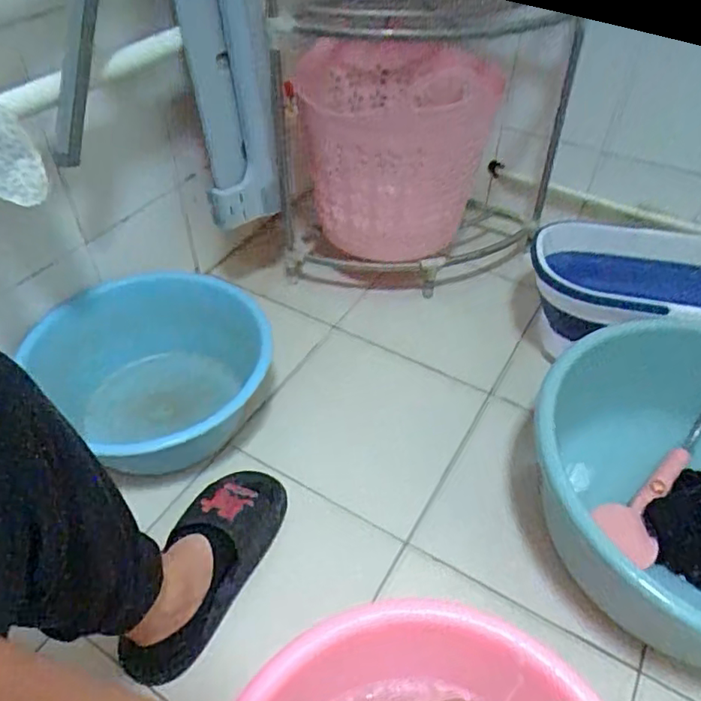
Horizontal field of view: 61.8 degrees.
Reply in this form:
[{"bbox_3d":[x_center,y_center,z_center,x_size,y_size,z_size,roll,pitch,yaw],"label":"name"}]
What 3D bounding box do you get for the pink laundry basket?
[{"bbox_3d":[0.091,-0.358,0.995,0.273,0.369,0.301,13,46,12],"label":"pink laundry basket"}]

